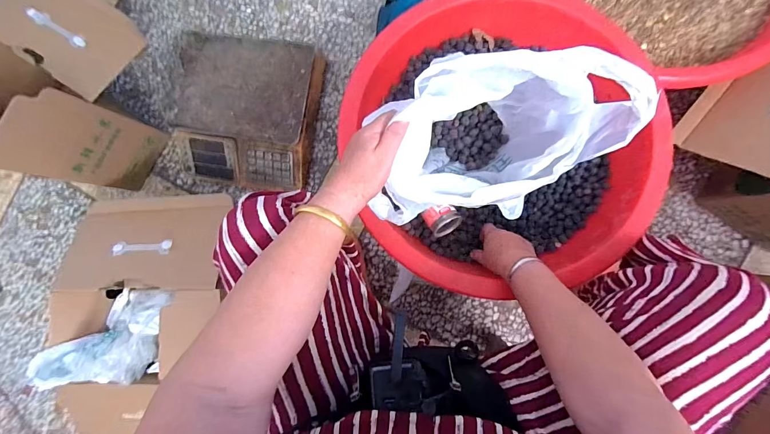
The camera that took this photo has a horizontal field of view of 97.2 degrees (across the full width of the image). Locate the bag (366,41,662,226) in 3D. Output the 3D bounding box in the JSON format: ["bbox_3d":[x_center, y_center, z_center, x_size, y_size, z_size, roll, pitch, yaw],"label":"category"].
[{"bbox_3d":[0.133,-0.095,0.471,0.310,0.244,0.179,-22,87,4],"label":"bag"}]

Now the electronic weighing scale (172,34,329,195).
[{"bbox_3d":[-0.333,-0.247,0.830,0.337,0.089,0.335,9,88,7],"label":"electronic weighing scale"}]

